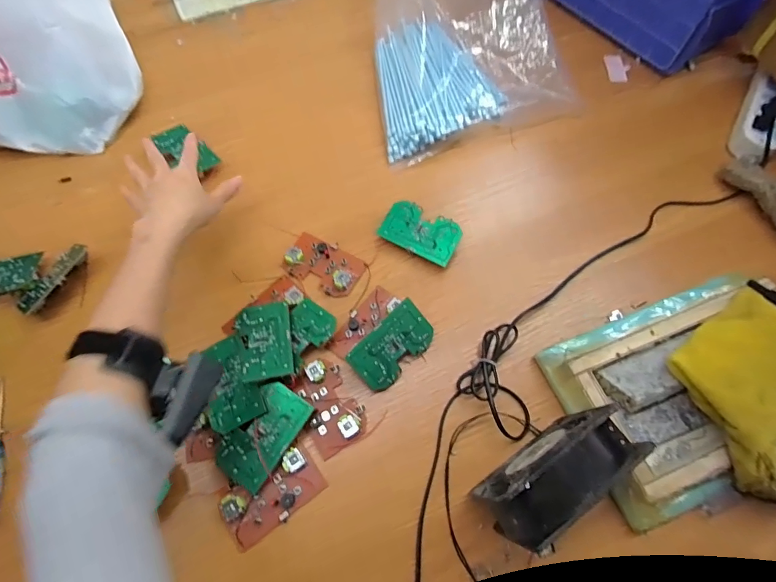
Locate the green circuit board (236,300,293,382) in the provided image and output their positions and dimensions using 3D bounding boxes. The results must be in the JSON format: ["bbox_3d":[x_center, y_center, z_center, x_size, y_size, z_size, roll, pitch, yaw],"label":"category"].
[{"bbox_3d":[-0.125,0.049,0.430,0.052,0.004,0.087,-10,52,-8],"label":"green circuit board"}]

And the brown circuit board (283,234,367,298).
[{"bbox_3d":[-0.074,-0.031,0.493,0.085,0.013,0.055,26,69,11],"label":"brown circuit board"}]

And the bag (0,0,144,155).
[{"bbox_3d":[-0.479,-0.329,0.521,0.277,0.191,0.258,38,71,15],"label":"bag"}]

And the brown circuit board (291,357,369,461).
[{"bbox_3d":[-0.060,0.114,0.426,0.053,0.015,0.089,-28,69,-12],"label":"brown circuit board"}]

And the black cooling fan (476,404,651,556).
[{"bbox_3d":[0.131,0.149,0.344,0.126,0.109,0.048,-35,71,-14],"label":"black cooling fan"}]

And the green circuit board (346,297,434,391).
[{"bbox_3d":[0.006,0.057,0.440,0.091,0.005,0.053,-43,102,-16],"label":"green circuit board"}]

